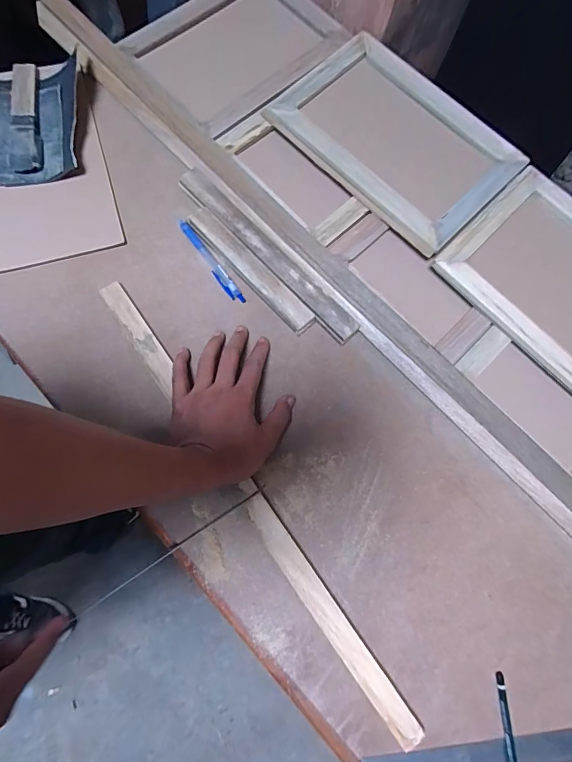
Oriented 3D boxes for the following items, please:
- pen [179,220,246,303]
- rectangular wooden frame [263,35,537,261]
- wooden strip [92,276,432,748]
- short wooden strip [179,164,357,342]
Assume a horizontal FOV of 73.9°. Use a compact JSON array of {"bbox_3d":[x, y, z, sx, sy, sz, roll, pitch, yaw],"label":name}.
[{"bbox_3d":[-0.093,-0.151,0.475,0.015,0.008,0.132,-34,81,-8],"label":"pen"},{"bbox_3d":[0.143,-0.320,0.500,0.295,0.021,0.196,43,80,7],"label":"rectangular wooden frame"},{"bbox_3d":[-0.043,0.119,0.414,0.024,0.012,0.573,-35,81,-8],"label":"wooden strip"},{"bbox_3d":[-0.024,-0.159,0.470,0.033,0.011,0.294,-44,83,-10],"label":"short wooden strip"}]

